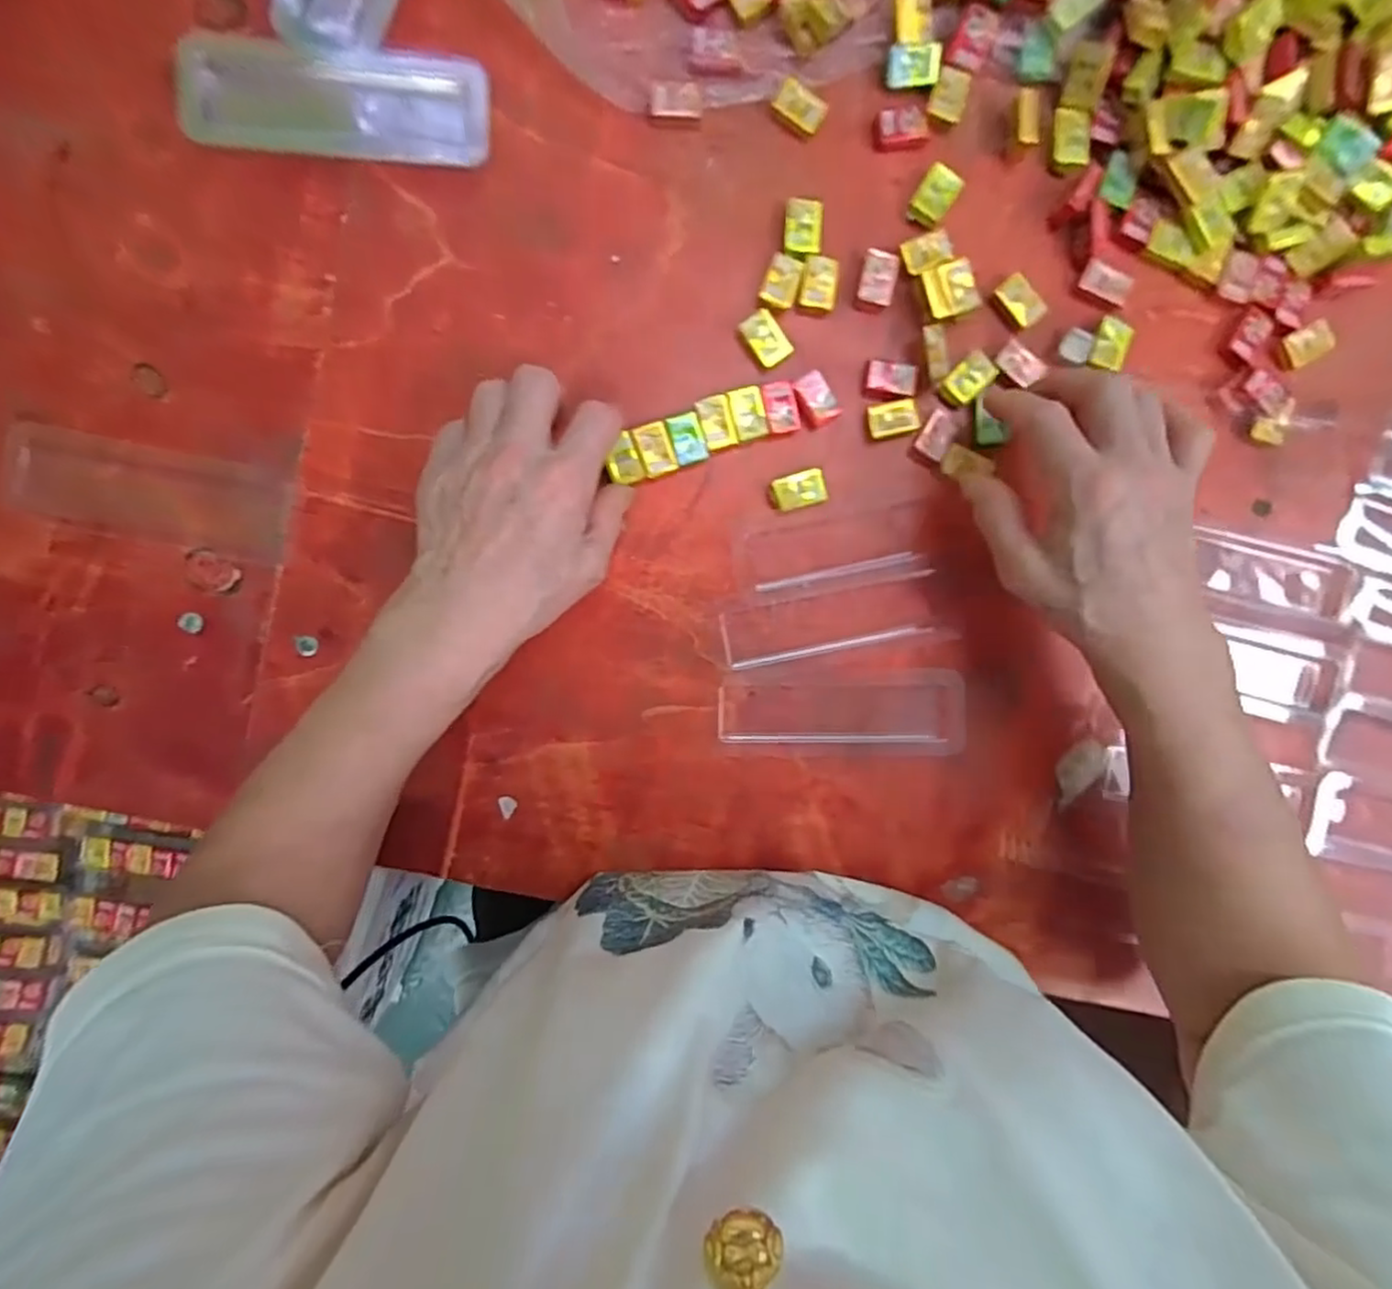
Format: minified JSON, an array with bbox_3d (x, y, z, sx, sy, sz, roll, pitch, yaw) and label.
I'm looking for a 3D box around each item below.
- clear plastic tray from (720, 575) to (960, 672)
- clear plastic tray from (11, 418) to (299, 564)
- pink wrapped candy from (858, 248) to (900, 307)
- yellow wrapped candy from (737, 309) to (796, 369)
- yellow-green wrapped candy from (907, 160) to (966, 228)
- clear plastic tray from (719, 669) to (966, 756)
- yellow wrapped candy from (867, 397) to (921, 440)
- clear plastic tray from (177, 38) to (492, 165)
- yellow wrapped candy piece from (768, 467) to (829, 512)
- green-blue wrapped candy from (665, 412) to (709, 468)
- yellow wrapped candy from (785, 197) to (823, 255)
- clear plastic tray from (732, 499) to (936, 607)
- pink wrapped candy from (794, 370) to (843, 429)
[{"bbox_3d":[0.078,-0.011,0.360,0.125,0.010,0.036,-8,95,-2],"label":"clear plastic tray"},{"bbox_3d":[-0.267,-0.075,0.332,0.125,0.018,0.046,12,94,-4],"label":"clear plastic tray"},{"bbox_3d":[0.094,-0.188,0.346,0.018,0.004,0.026,10,94,-4],"label":"pink wrapped candy"},{"bbox_3d":[0.036,-0.157,0.346,0.018,0.007,0.028,-36,95,0],"label":"yellow wrapped candy"},{"bbox_3d":[0.122,-0.229,0.347,0.020,0.009,0.028,30,92,-5],"label":"yellow-green wrapped candy"},{"bbox_3d":[0.080,0.036,0.362,0.131,0.010,0.044,2,94,-3],"label":"clear plastic tray"},{"bbox_3d":[0.104,-0.119,0.353,0.027,0.005,0.018,-14,95,-2],"label":"yellow wrapped candy"},{"bbox_3d":[-0.171,-0.258,0.323,0.141,0.008,0.041,3,112,-1],"label":"clear plastic tray"},{"bbox_3d":[0.054,-0.081,0.354,0.030,0.007,0.018,-16,95,-2],"label":"yellow wrapped candy piece"},{"bbox_3d":[-0.004,-0.106,0.346,0.017,0.004,0.024,-17,95,-2],"label":"green-blue wrapped candy"},{"bbox_3d":[0.055,-0.212,0.344,0.019,0.007,0.027,3,94,-3],"label":"yellow wrapped candy"},{"bbox_3d":[0.074,-0.051,0.362,0.105,0.008,0.044,-9,95,-2],"label":"clear plastic tray"},{"bbox_3d":[0.063,-0.127,0.350,0.017,0.005,0.026,-32,95,0],"label":"pink wrapped candy"}]

